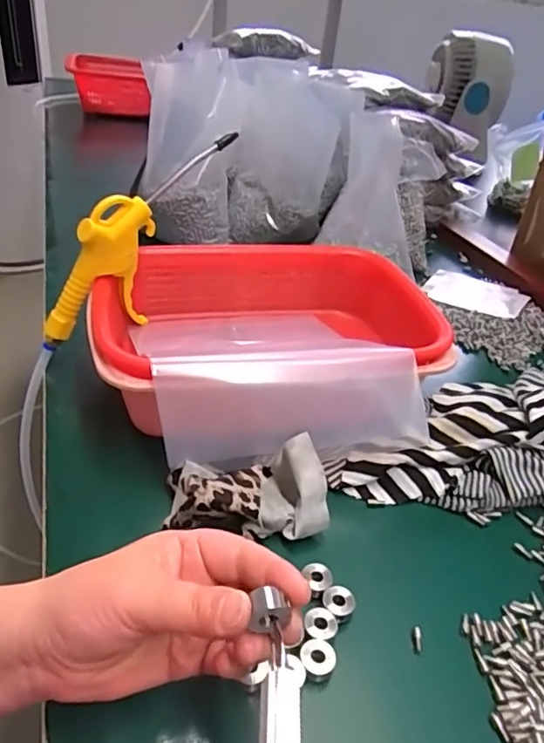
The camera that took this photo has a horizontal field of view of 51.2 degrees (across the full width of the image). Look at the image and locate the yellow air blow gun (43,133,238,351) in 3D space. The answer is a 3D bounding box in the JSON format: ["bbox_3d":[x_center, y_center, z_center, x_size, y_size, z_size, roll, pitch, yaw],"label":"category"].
[{"bbox_3d":[-0.116,-0.112,0.497,0.107,0.232,0.026,31,11,-46],"label":"yellow air blow gun"}]

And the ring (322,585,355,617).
[{"bbox_3d":[0.040,0.140,0.345,0.019,0.011,0.018,5,35,-3],"label":"ring"}]

